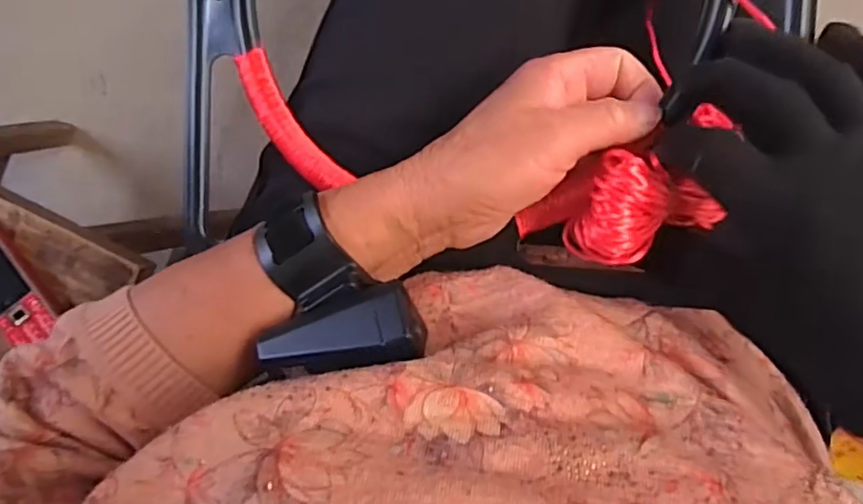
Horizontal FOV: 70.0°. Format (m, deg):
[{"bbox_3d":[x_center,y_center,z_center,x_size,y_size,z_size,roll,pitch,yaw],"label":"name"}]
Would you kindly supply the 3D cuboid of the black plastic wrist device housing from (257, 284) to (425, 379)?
[{"bbox_3d":[-0.040,0.035,0.263,0.070,0.021,0.030,-11,93,8],"label":"black plastic wrist device housing"}]

